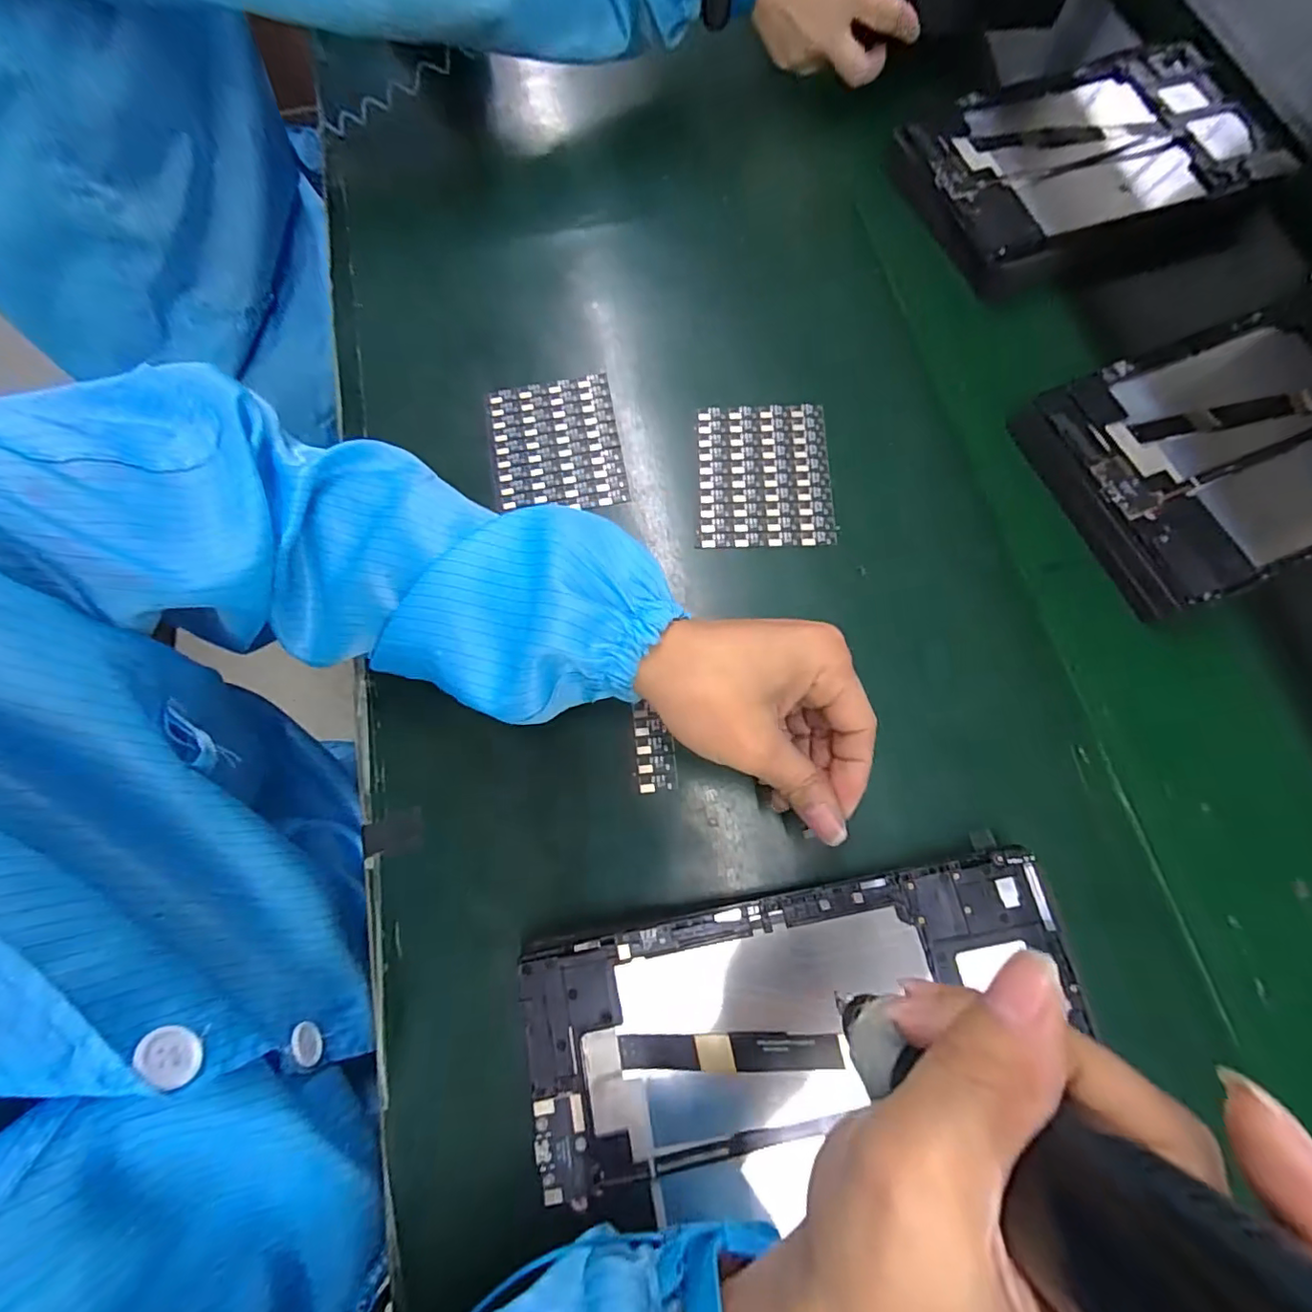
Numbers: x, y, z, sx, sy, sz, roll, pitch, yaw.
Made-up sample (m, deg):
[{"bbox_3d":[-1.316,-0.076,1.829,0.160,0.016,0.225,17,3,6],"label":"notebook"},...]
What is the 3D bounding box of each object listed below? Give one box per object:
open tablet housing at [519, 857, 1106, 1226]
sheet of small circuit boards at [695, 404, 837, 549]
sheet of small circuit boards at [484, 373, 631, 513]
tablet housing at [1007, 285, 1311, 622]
[{"bbox_3d":[0.063,0.166,0.245,0.238,0.008,0.113,-11,74,1],"label":"open tablet housing"},{"bbox_3d":[0.066,-0.112,0.347,0.080,0.004,0.094,-1,75,3],"label":"sheet of small circuit boards"},{"bbox_3d":[-0.064,-0.136,0.360,0.081,0.011,0.093,-10,71,-1],"label":"sheet of small circuit boards"},{"bbox_3d":[0.346,-0.125,0.328,0.237,0.025,0.146,-21,72,-5],"label":"tablet housing"}]

